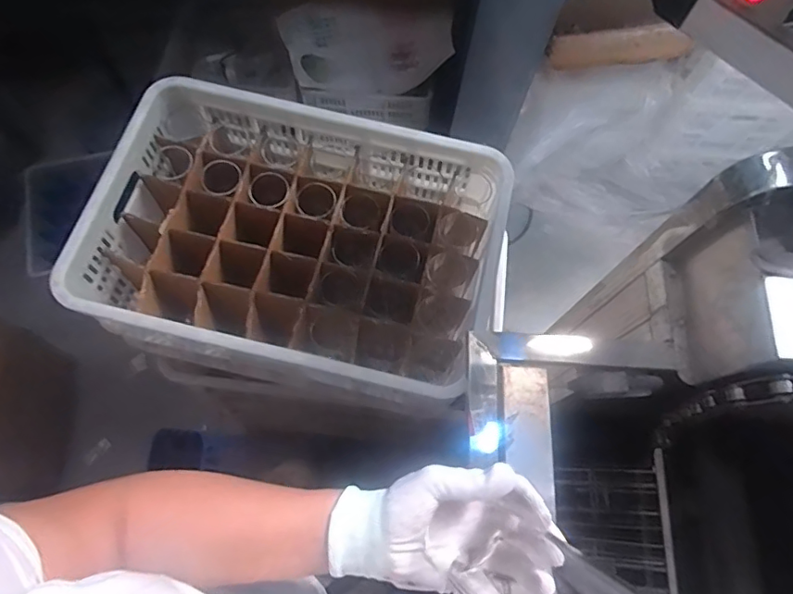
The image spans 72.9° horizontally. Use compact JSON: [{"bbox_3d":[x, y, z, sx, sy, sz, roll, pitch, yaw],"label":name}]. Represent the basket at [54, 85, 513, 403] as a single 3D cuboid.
[{"bbox_3d":[-0.153,-0.090,0.893,0.611,0.184,0.417,13,71,2],"label":"basket"}]

